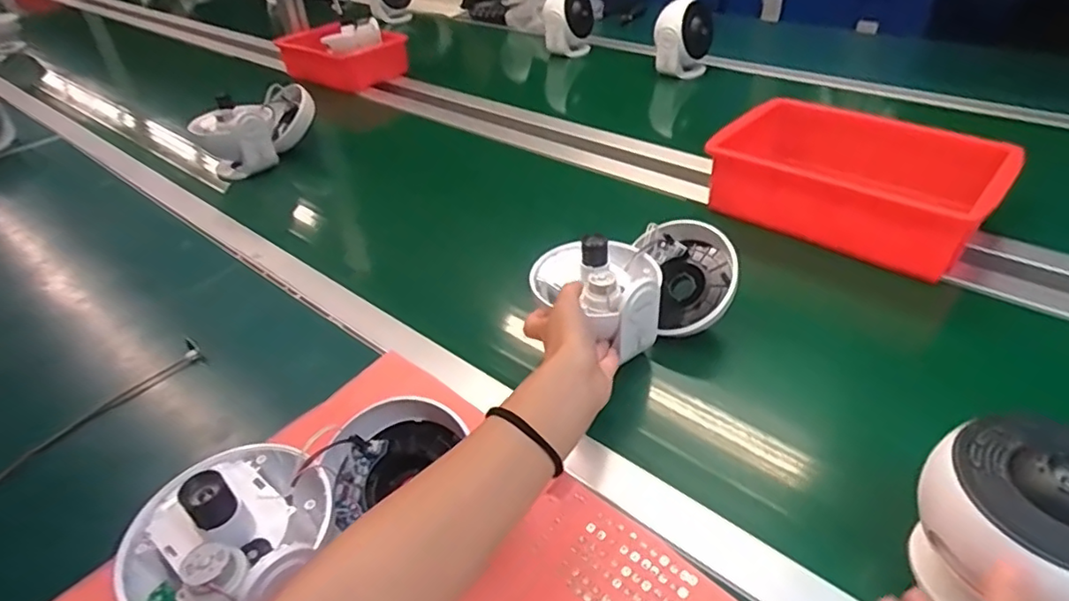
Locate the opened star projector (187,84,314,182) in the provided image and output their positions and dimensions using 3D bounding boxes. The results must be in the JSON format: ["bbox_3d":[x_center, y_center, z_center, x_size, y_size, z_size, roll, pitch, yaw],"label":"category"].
[{"bbox_3d":[-0.432,-0.268,0.957,0.131,0.105,0.175,14,39,21],"label":"opened star projector"}]

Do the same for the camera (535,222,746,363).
[{"bbox_3d":[0.098,-0.020,0.564,0.189,0.090,0.120,-10,37,-11],"label":"camera"}]

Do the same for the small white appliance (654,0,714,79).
[{"bbox_3d":[0.293,-0.518,1.179,0.107,0.136,0.117,8,38,13],"label":"small white appliance"}]

